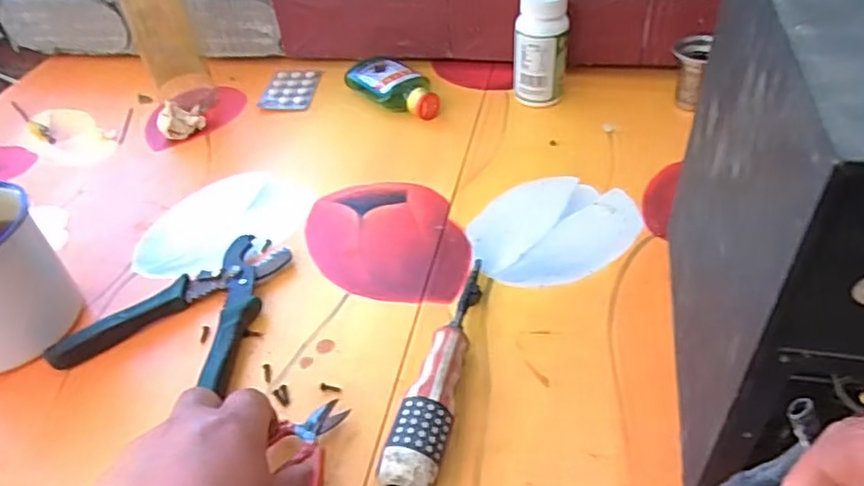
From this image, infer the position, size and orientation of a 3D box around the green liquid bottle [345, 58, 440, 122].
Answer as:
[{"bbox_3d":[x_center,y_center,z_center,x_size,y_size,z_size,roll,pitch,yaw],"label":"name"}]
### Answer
[{"bbox_3d":[-0.039,-0.162,0.657,0.052,0.027,0.116,-34,50,-28],"label":"green liquid bottle"}]

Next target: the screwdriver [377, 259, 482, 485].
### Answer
[{"bbox_3d":[0.009,0.078,0.389,0.030,0.030,0.174,9,38,14],"label":"screwdriver"}]

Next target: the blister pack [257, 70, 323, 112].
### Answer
[{"bbox_3d":[-0.157,-0.174,0.708,0.058,0.004,0.079,3,43,8],"label":"blister pack"}]

